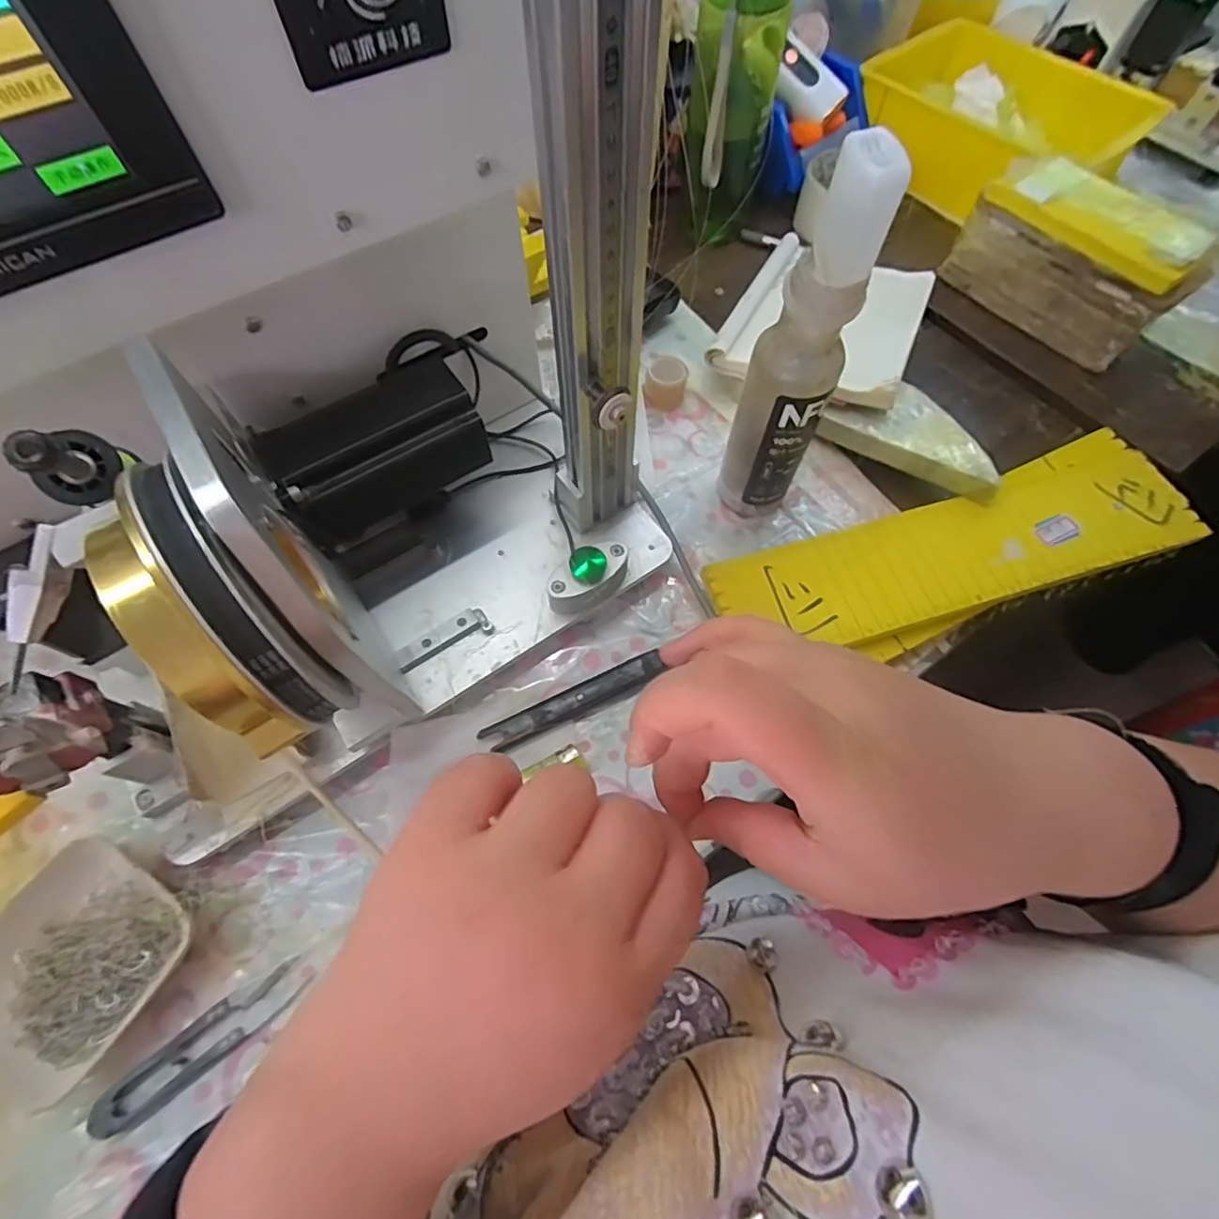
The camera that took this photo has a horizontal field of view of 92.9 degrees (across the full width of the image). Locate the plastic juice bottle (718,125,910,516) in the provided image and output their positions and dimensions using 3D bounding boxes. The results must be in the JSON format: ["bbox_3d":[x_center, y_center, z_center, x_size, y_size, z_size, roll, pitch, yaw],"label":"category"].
[{"bbox_3d":[0.105,-0.132,0.334,0.050,0.223,0.042,21,67,9],"label":"plastic juice bottle"}]

